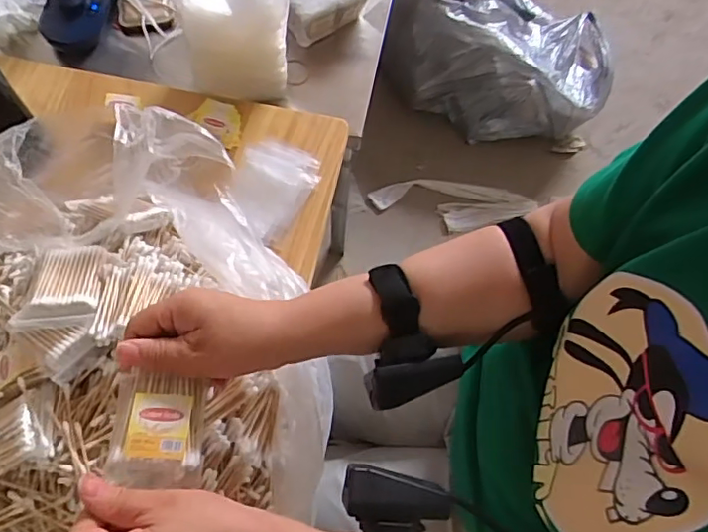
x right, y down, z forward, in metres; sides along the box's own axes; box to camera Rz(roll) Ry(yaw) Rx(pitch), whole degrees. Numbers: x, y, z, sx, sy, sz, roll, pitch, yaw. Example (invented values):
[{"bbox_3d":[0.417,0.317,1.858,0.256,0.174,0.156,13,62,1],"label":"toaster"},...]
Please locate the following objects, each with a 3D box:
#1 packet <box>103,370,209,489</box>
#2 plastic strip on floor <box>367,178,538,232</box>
[{"bbox_3d":[-0.134,0.113,0.387,0.059,0.021,0.070,-1,67,-1],"label":"packet"},{"bbox_3d":[0.226,-0.137,1.277,0.364,0.022,0.131,4,67,1],"label":"plastic strip on floor"}]

